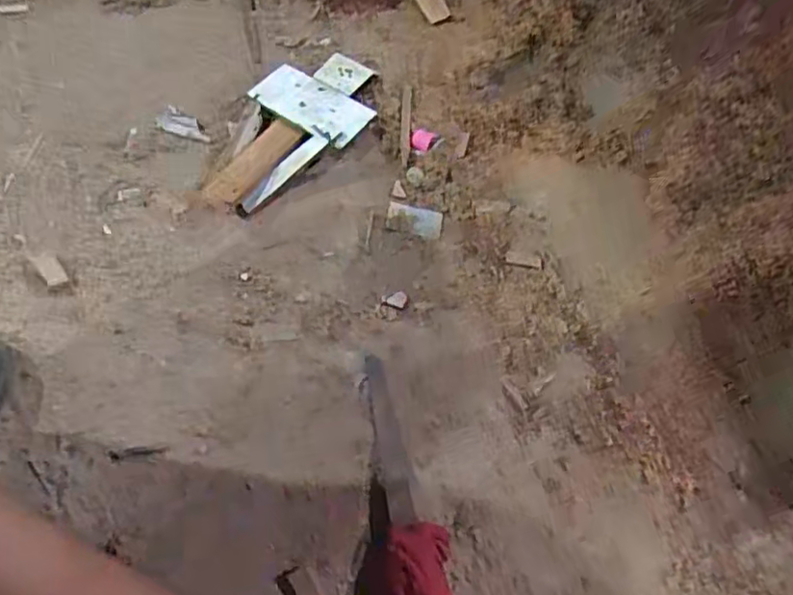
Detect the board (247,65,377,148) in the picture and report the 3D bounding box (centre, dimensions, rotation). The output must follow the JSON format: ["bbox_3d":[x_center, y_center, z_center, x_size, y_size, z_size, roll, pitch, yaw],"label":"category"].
[{"bbox_3d":[-0.090,-0.205,0.666,0.124,0.013,0.065,33,64,18],"label":"board"}]

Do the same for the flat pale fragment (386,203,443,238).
[{"bbox_3d":[0.019,-0.079,0.643,0.056,0.006,0.032,10,68,1],"label":"flat pale fragment"}]

